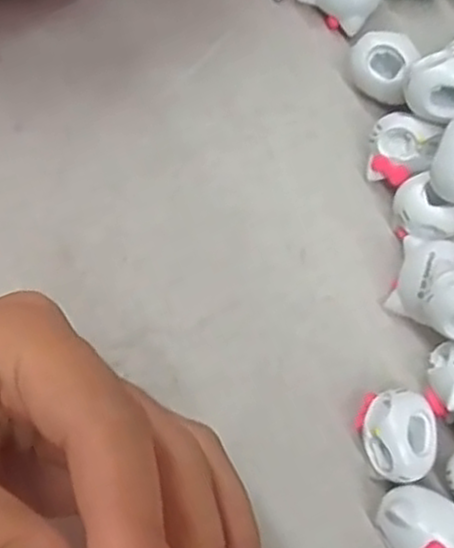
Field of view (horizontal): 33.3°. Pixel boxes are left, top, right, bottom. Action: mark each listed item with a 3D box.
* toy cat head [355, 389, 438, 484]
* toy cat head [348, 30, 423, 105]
[{"bbox_3d":[0.049,0.047,0.221,0.020,0.018,0.025,-1,74,1],"label":"toy cat head"},{"bbox_3d":[0.050,-0.066,0.250,0.021,0.024,0.015,28,76,8],"label":"toy cat head"}]

